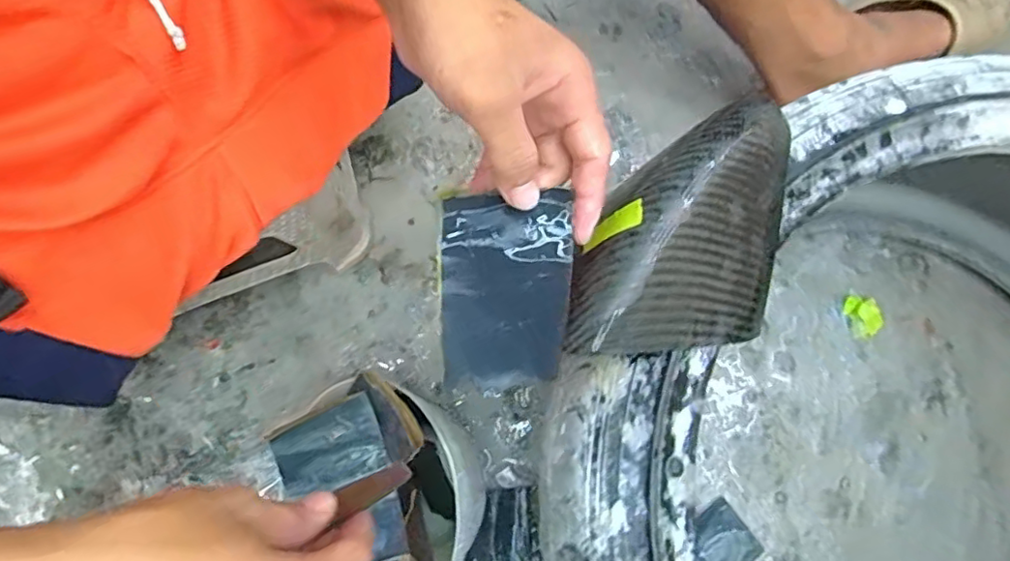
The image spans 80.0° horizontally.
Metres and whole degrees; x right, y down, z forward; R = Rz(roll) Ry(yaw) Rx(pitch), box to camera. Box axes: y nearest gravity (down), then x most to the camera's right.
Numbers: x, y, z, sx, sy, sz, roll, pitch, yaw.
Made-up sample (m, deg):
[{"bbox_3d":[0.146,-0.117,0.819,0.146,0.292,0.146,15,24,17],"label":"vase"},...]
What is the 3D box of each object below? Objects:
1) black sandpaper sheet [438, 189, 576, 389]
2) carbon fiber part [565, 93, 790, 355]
[{"bbox_3d":[0.000,0.007,0.329,0.070,0.011,0.107,-1,105,2],"label":"black sandpaper sheet"},{"bbox_3d":[0.103,-0.029,0.351,0.123,0.050,0.144,5,77,1],"label":"carbon fiber part"}]

